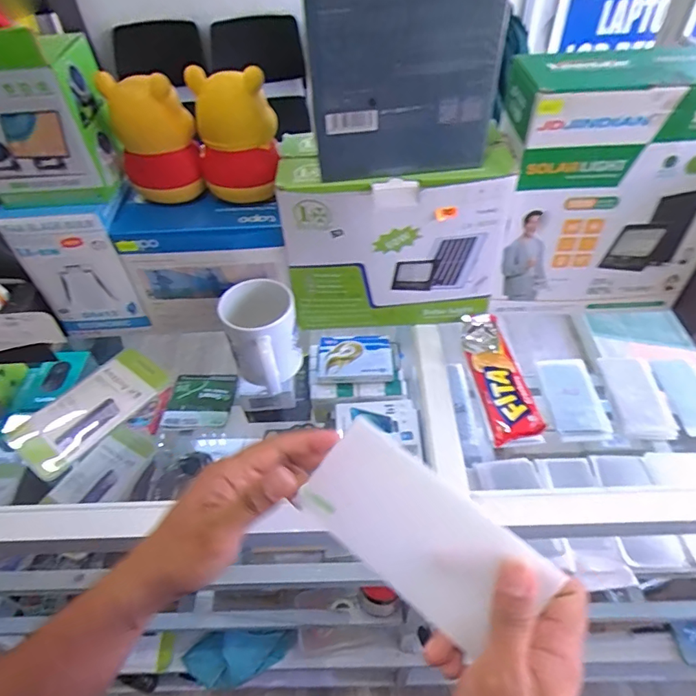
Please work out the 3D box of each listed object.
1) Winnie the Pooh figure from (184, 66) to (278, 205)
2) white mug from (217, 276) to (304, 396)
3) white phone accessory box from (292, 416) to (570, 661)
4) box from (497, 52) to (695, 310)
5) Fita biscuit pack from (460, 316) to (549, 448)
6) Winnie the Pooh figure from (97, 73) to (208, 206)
[{"bbox_3d":[-0.116,-0.222,0.499,0.082,0.121,0.071,-10,48,-6],"label":"Winnie the Pooh figure"},{"bbox_3d":[-0.092,-0.011,0.549,0.080,0.095,0.097,-21,50,-16],"label":"white mug"},{"bbox_3d":[0.046,0.120,0.314,0.151,0.008,0.077,37,93,15],"label":"white phone accessory box"},{"bbox_3d":[0.286,-0.171,0.545,0.239,0.263,0.084,-2,47,1],"label":"box"},{"bbox_3d":[0.173,0.032,0.564,0.056,0.032,0.181,-4,47,0],"label":"Fita biscuit pack"},{"bbox_3d":[-0.199,-0.222,0.499,0.077,0.133,0.084,-17,49,-12],"label":"Winnie the Pooh figure"}]

